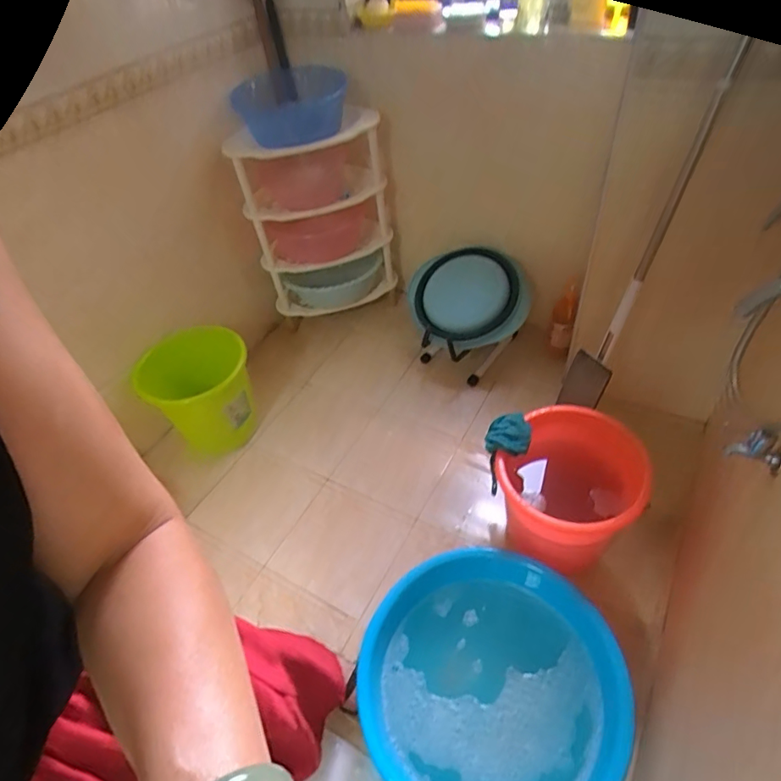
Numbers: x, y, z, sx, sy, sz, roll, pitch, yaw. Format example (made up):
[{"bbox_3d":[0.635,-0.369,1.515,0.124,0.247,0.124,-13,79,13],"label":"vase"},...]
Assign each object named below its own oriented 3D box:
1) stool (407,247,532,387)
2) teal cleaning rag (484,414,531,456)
[{"bbox_3d":[0.219,-0.264,1.699,0.466,0.316,0.334,17,52,22],"label":"stool"},{"bbox_3d":[0.267,0.102,1.139,0.096,0.061,0.081,5,48,12],"label":"teal cleaning rag"}]

